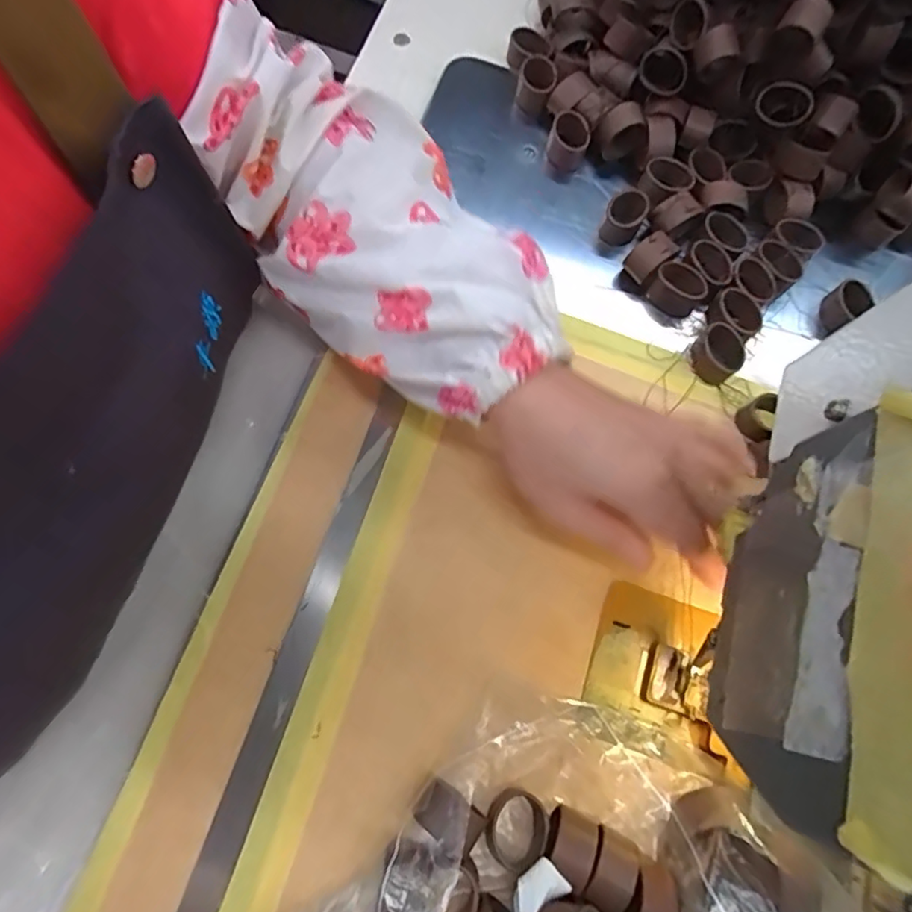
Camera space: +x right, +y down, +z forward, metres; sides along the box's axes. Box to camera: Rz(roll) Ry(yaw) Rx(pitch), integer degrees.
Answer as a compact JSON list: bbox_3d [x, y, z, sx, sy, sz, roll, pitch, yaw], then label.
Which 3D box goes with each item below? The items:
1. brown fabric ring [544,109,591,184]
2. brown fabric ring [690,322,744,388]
[{"bbox_3d":[0.074,-0.206,0.381,0.025,0.019,0.040,17,73,-1],"label":"brown fabric ring"},{"bbox_3d":[0.158,-0.062,0.346,0.029,0.016,0.028,2,74,-6],"label":"brown fabric ring"}]

